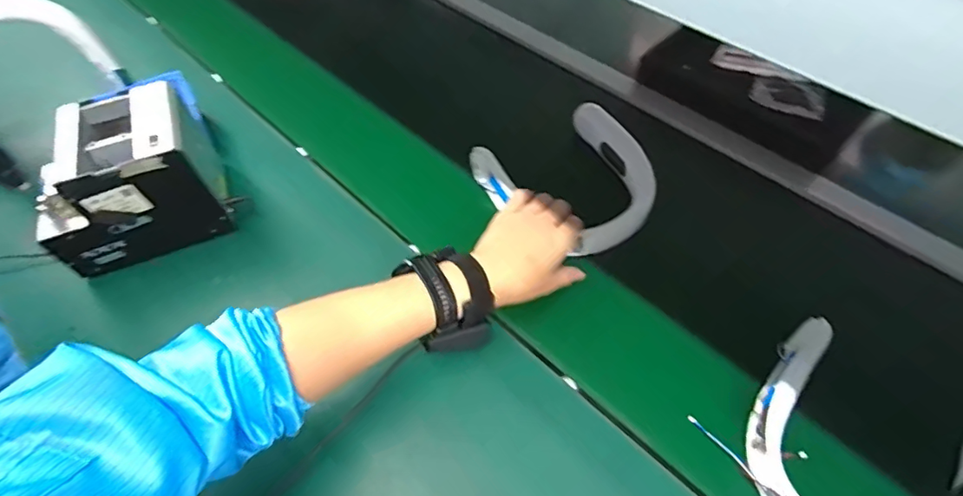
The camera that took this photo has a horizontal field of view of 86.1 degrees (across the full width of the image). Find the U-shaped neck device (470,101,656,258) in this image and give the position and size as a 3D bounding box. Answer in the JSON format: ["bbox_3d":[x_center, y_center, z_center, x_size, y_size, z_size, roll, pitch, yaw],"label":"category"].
[{"bbox_3d":[0.116,-0.087,0.670,0.200,0.044,0.198,-25,59,-15],"label":"U-shaped neck device"}]

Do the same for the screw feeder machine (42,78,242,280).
[{"bbox_3d":[-0.412,-0.083,0.601,0.179,0.138,0.134,-20,58,-12],"label":"screw feeder machine"}]

